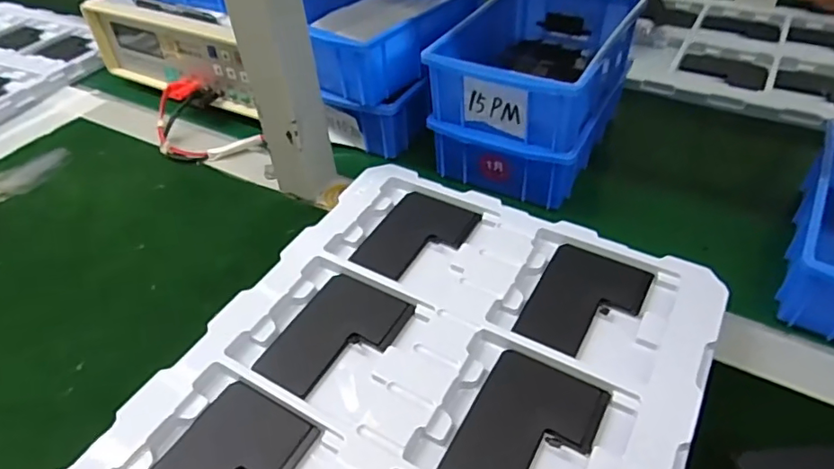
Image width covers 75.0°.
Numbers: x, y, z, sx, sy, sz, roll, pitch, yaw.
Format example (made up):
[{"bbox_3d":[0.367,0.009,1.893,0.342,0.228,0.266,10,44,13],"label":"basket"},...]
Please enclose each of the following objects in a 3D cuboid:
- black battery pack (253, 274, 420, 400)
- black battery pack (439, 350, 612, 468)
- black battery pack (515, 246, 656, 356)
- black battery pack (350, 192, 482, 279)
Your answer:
[{"bbox_3d":[-0.052,0.065,0.348,0.066,0.008,0.089,21,49,24],"label":"black battery pack"},{"bbox_3d":[0.060,0.107,0.296,0.064,0.008,0.088,20,48,24],"label":"black battery pack"},{"bbox_3d":[0.110,0.043,0.355,0.064,0.004,0.088,20,49,24],"label":"black battery pack"},{"bbox_3d":[-0.001,0.000,0.412,0.066,0.006,0.089,23,50,26],"label":"black battery pack"}]

